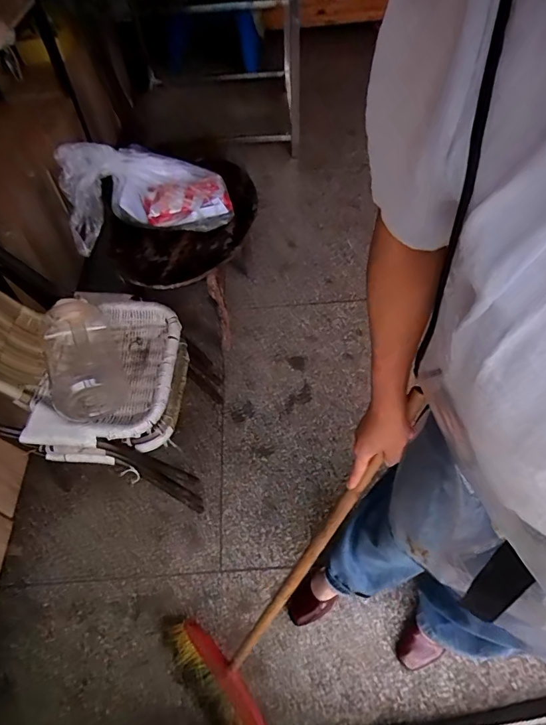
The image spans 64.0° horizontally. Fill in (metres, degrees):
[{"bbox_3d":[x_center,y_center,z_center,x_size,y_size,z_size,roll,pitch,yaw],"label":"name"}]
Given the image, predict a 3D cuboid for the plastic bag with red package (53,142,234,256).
[{"bbox_3d":[-0.345,-0.475,1.187,0.429,0.204,0.217,-13,54,-4],"label":"plastic bag with red package"}]

